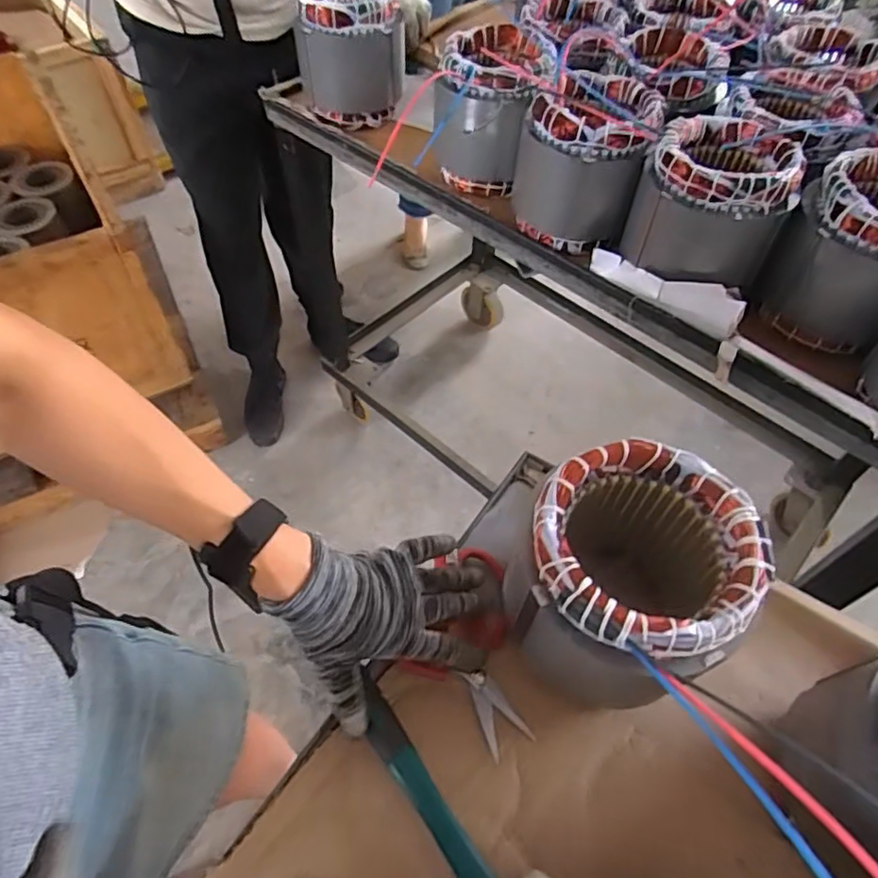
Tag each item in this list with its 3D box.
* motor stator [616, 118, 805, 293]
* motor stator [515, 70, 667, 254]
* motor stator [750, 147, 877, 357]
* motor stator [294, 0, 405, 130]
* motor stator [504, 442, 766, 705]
[{"bbox_3d":[0.294,-0.253,0.656,0.144,0.138,0.134,1,54,-1],"label":"motor stator"},{"bbox_3d":[0.174,-0.341,0.726,0.150,0.154,0.149,18,56,12],"label":"motor stator"},{"bbox_3d":[0.449,-0.200,0.638,0.143,0.153,0.152,36,61,22],"label":"motor stator"},{"bbox_3d":[-0.136,-0.583,0.895,0.143,0.155,0.143,-14,56,-11],"label":"motor stator"},{"bbox_3d":[0.131,0.103,0.427,0.138,0.150,0.142,35,61,22],"label":"motor stator"}]

